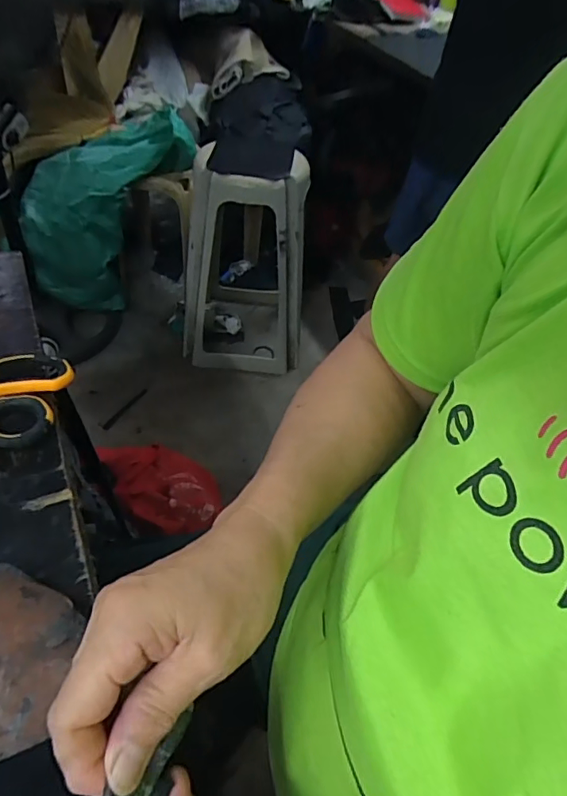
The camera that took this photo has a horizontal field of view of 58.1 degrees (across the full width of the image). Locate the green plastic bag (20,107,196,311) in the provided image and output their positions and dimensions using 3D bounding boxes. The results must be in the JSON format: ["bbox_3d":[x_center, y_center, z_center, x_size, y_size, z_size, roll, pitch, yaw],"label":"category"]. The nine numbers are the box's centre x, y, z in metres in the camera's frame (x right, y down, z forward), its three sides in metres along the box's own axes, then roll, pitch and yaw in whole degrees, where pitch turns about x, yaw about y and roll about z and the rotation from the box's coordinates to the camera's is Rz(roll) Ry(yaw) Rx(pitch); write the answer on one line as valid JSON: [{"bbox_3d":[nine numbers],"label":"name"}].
[{"bbox_3d":[-0.544,-0.571,1.547,0.468,0.525,0.331,-16,51,-21],"label":"green plastic bag"}]

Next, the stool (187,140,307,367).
[{"bbox_3d":[-0.105,-0.435,1.503,0.333,0.590,0.458,5,46,-2],"label":"stool"}]

